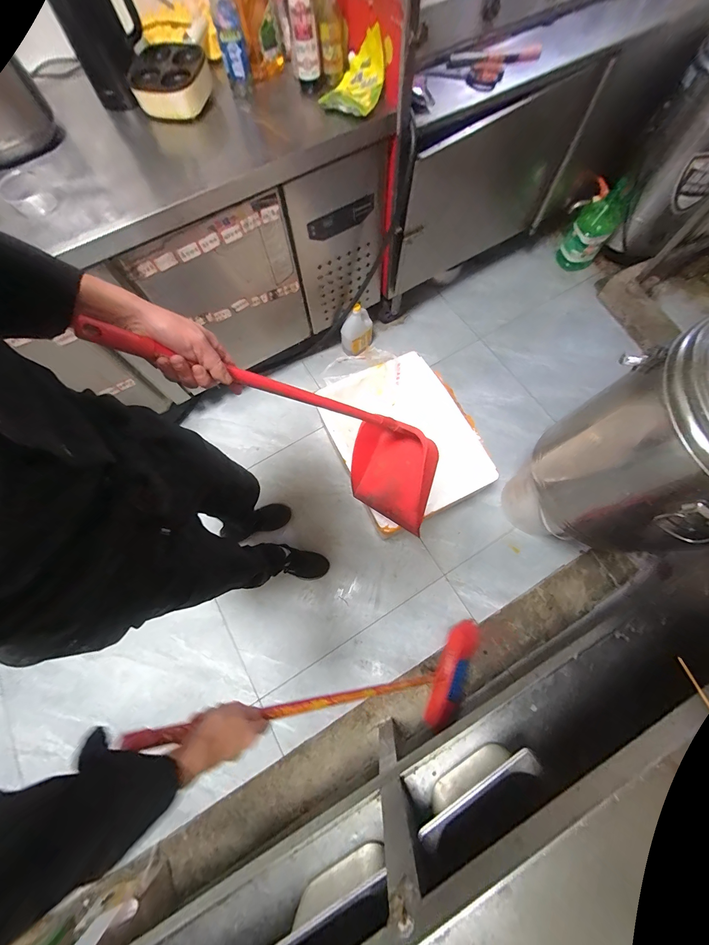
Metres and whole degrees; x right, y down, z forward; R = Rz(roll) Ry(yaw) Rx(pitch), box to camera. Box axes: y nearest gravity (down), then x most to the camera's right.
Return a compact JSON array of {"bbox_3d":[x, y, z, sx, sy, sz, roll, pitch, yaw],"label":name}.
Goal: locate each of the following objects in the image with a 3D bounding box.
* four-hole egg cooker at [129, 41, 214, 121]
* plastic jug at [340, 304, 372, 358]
[{"bbox_3d":[-0.490,-1.029,0.840,0.185,0.068,0.199,-1,72,2],"label":"four-hole egg cooker"},{"bbox_3d":[0.010,-0.632,1.443,0.147,0.235,0.101,-4,72,1],"label":"plastic jug"}]

